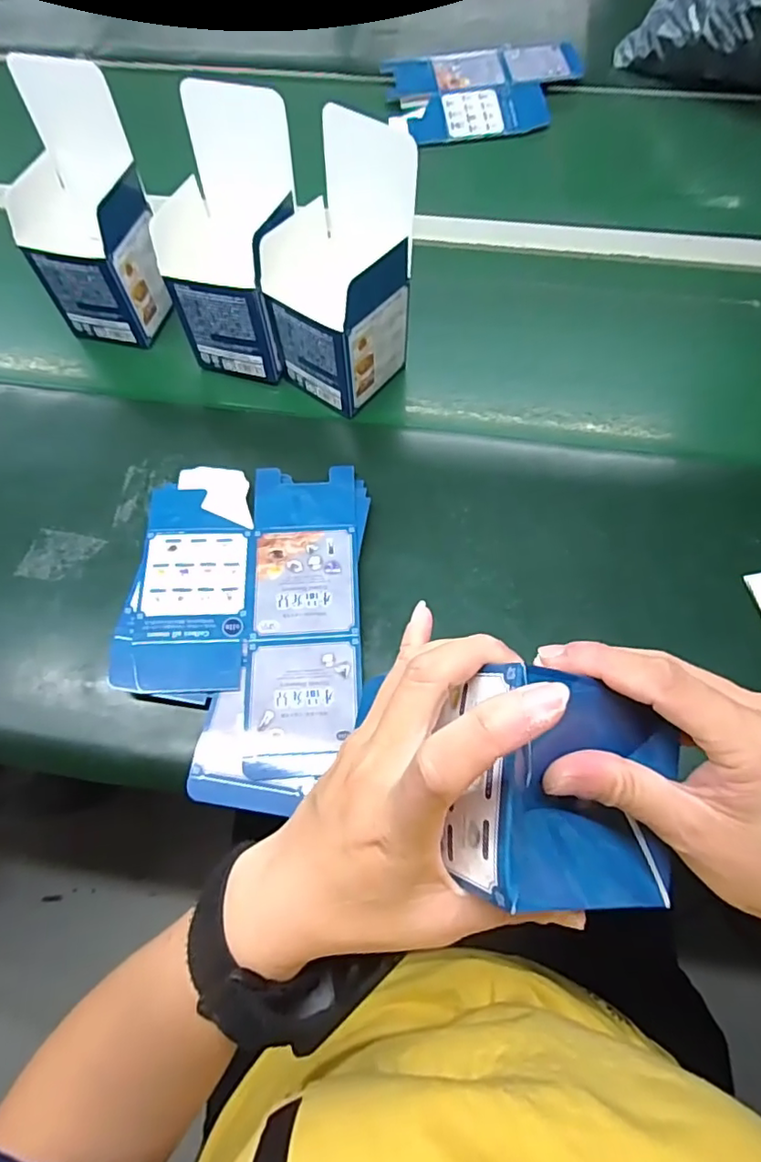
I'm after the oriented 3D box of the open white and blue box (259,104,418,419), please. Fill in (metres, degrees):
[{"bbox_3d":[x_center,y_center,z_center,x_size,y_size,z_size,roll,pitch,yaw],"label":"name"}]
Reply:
[{"bbox_3d":[-0.029,-0.232,0.448,0.086,0.180,0.110,39,73,15],"label":"open white and blue box"}]

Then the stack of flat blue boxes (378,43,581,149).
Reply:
[{"bbox_3d":[0.124,-0.588,0.673,0.229,0.030,0.163,-6,67,1],"label":"stack of flat blue boxes"}]

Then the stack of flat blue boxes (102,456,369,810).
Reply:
[{"bbox_3d":[-0.099,0.025,0.412,0.171,0.017,0.251,3,67,5],"label":"stack of flat blue boxes"}]

